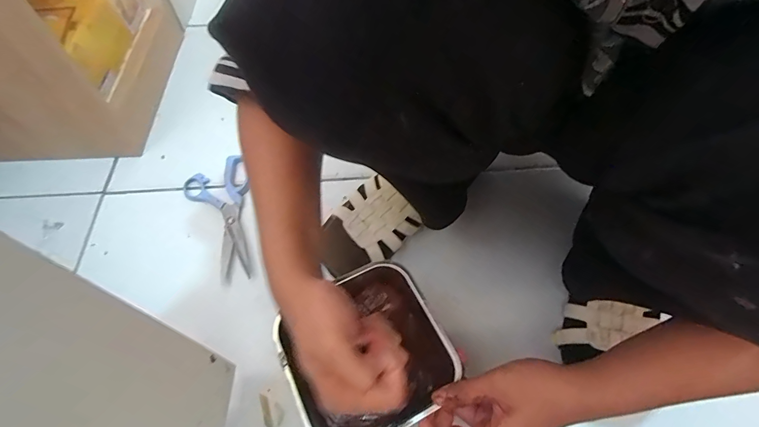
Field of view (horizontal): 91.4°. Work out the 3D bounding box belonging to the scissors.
[{"bbox_3d":[-0.207,0.004,0.508,0.086,0.022,0.183,-25,63,-14],"label":"scissors"}]

